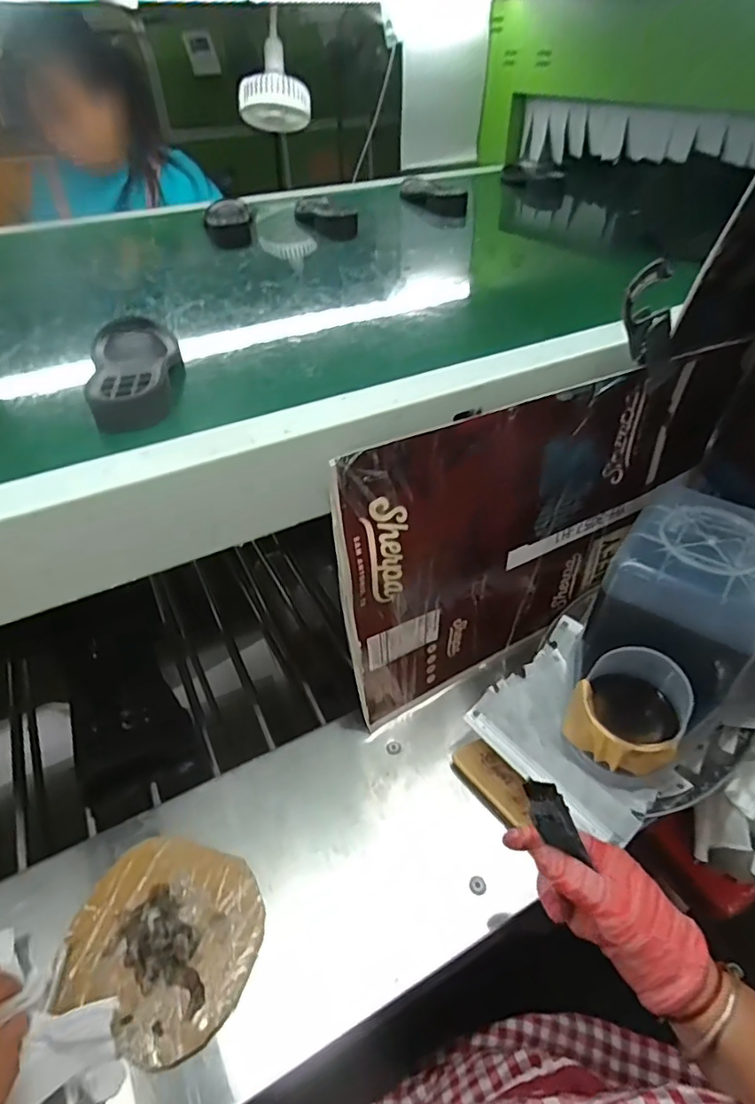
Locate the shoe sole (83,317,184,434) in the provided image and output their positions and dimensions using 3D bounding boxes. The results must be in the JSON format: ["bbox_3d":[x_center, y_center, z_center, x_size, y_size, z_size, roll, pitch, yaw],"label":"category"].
[{"bbox_3d":[-0.212,-0.168,0.485,0.073,0.025,0.199,-15,45,-15],"label":"shoe sole"}]

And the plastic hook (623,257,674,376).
[{"bbox_3d":[0.231,-0.194,0.471,0.042,0.111,0.020,-42,48,6],"label":"plastic hook"}]

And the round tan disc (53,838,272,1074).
[{"bbox_3d":[-0.174,0.313,0.453,0.148,0.016,0.139,-1,43,1],"label":"round tan disc"}]

